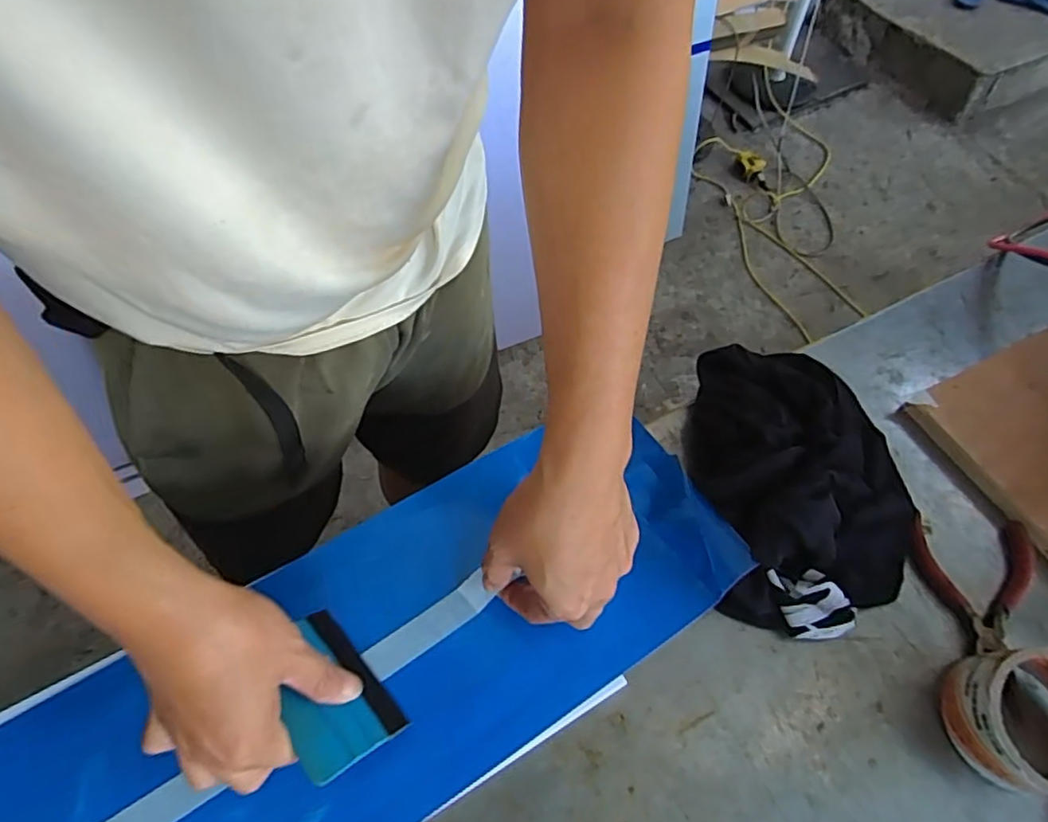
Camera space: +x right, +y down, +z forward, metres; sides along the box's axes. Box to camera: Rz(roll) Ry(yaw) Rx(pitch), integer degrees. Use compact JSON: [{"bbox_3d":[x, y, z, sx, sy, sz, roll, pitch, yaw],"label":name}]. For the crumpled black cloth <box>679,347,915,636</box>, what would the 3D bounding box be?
[{"bbox_3d":[0.221,0.050,0.481,0.175,0.067,0.232,10,59,4],"label":"crumpled black cloth"}]

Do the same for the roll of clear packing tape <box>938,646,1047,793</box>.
[{"bbox_3d":[0.324,0.199,0.396,0.082,0.062,0.084,1,59,-1],"label":"roll of clear packing tape"}]

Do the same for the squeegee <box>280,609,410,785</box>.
[{"bbox_3d":[-0.121,0.171,0.384,0.092,0.006,0.068,51,29,21],"label":"squeegee"}]

